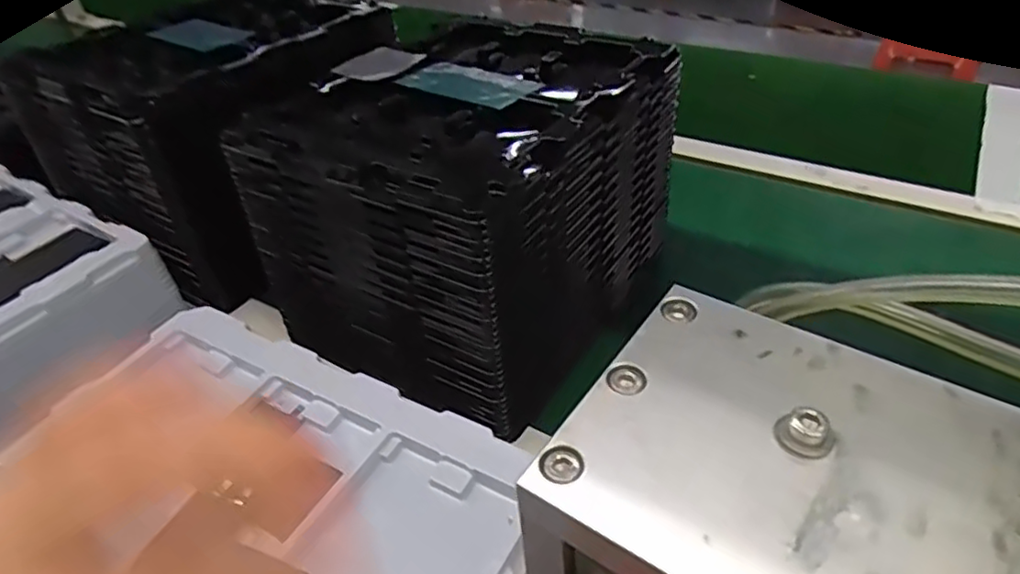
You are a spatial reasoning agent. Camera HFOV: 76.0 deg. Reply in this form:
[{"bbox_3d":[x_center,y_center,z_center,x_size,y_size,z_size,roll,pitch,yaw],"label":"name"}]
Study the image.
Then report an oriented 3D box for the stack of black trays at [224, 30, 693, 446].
[{"bbox_3d":[-0.029,-0.079,0.504,0.219,0.169,0.272,21,47,27],"label":"stack of black trays"}]

